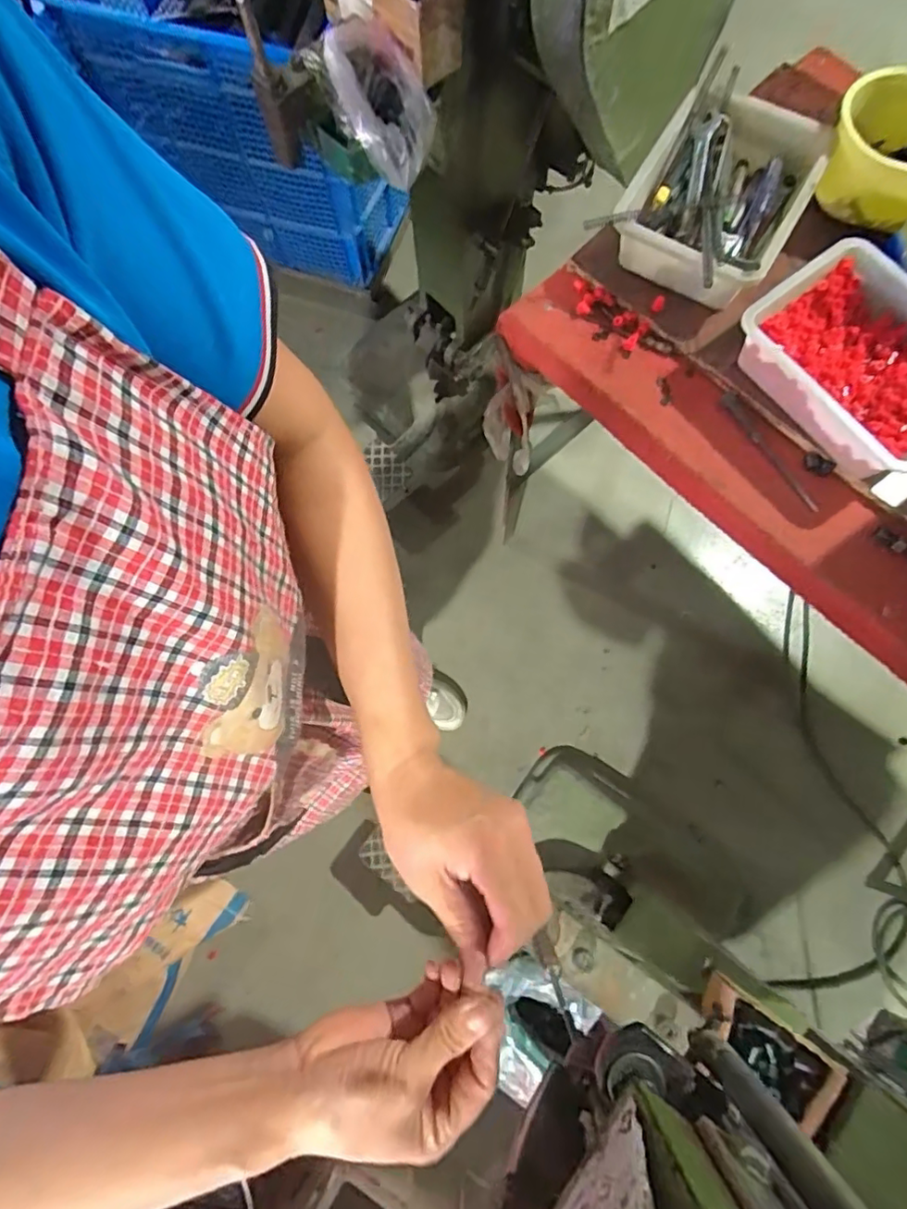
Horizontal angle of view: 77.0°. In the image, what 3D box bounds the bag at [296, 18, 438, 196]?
[{"bbox_3d":[-0.111,-0.697,0.791,0.154,0.120,0.121,39,80,10],"label":"bag"}]

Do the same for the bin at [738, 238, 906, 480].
[{"bbox_3d":[0.441,-0.259,0.623,0.176,0.071,0.236,-37,78,-7],"label":"bin"}]

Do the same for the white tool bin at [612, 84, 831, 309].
[{"bbox_3d":[0.309,-0.469,0.662,0.171,0.098,0.230,31,79,8],"label":"white tool bin"}]

